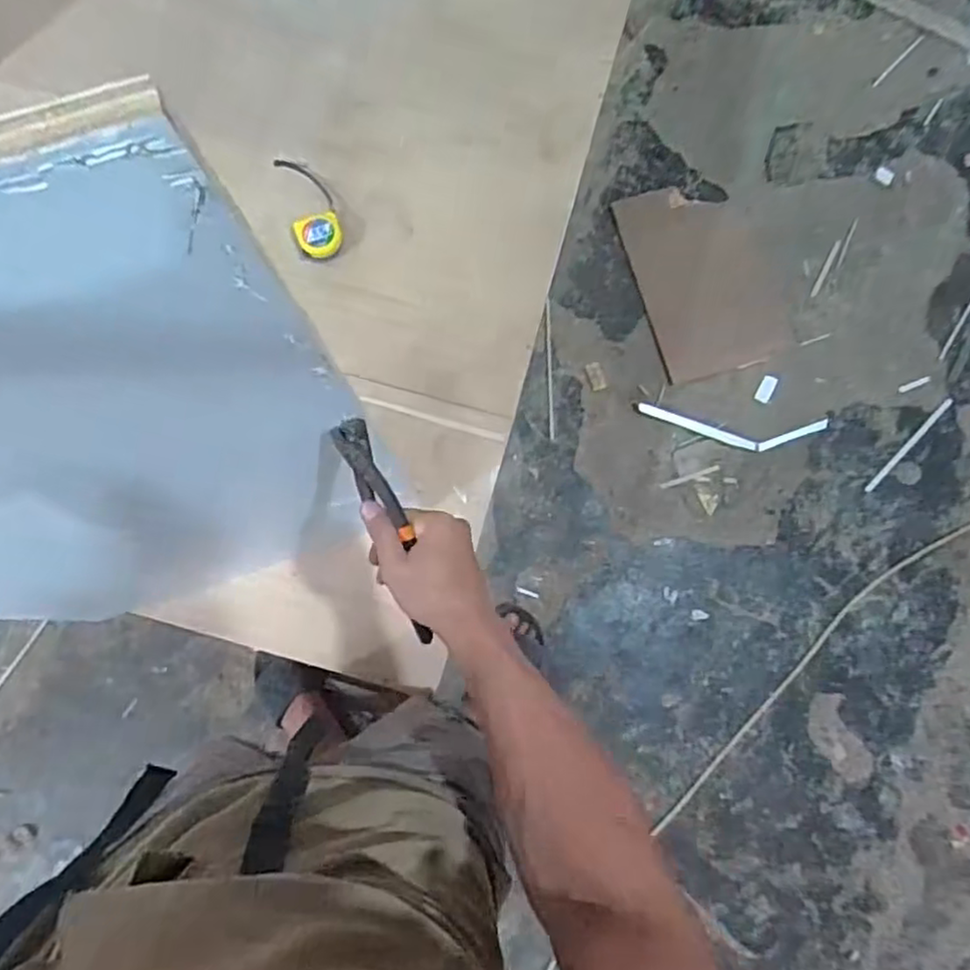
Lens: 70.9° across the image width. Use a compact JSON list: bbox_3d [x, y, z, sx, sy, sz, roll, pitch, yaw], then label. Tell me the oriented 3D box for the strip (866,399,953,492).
[{"bbox_3d":[0.901,-0.089,1.443,0.276,0.011,0.019,-45,88,-4],"label":"strip"}]

